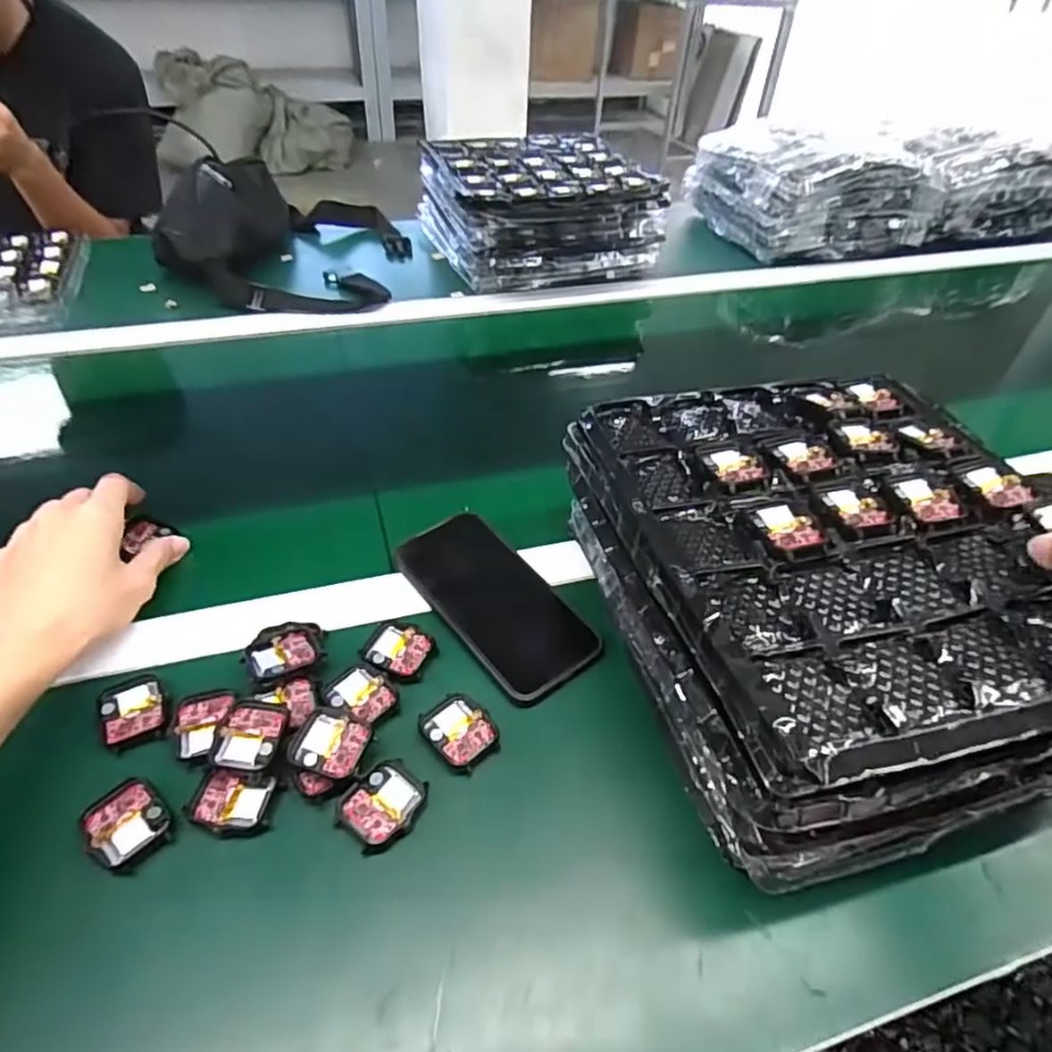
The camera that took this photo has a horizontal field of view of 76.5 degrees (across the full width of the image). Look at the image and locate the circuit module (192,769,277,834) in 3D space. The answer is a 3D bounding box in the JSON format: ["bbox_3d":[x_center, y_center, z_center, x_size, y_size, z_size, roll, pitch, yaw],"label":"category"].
[{"bbox_3d":[-0.163,0.153,0.369,0.041,0.009,0.033,2,44,-2],"label":"circuit module"}]

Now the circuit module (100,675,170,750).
[{"bbox_3d":[-0.237,0.109,0.404,0.036,0.009,0.046,-15,46,-18],"label":"circuit module"}]

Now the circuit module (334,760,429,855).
[{"bbox_3d":[-0.081,0.156,0.374,0.037,0.004,0.045,31,50,26],"label":"circuit module"}]

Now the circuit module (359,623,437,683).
[{"bbox_3d":[-0.085,0.082,0.444,0.043,0.004,0.036,20,46,16],"label":"circuit module"}]

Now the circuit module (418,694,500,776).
[{"bbox_3d":[-0.041,0.124,0.408,0.038,0.004,0.048,-31,53,-31],"label":"circuit module"}]

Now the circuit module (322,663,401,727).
[{"bbox_3d":[-0.102,0.105,0.418,0.043,0.006,0.034,24,47,20],"label":"circuit module"}]

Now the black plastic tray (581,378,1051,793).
[{"bbox_3d":[0.190,-0.006,0.393,0.249,0.026,0.288,-8,45,-10],"label":"black plastic tray"}]

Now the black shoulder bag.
[{"bbox_3d":[-0.303,-0.373,0.851,0.292,0.124,0.295,-7,45,-11],"label":"black shoulder bag"}]

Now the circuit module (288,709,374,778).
[{"bbox_3d":[-0.113,0.128,0.390,0.042,0.013,0.036,16,45,13],"label":"circuit module"}]

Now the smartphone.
[{"bbox_3d":[-0.022,0.053,0.474,0.078,0.009,0.154,-30,62,-28],"label":"smartphone"}]

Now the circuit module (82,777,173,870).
[{"bbox_3d":[-0.214,0.159,0.359,0.040,0.007,0.036,35,52,29],"label":"circuit module"}]

